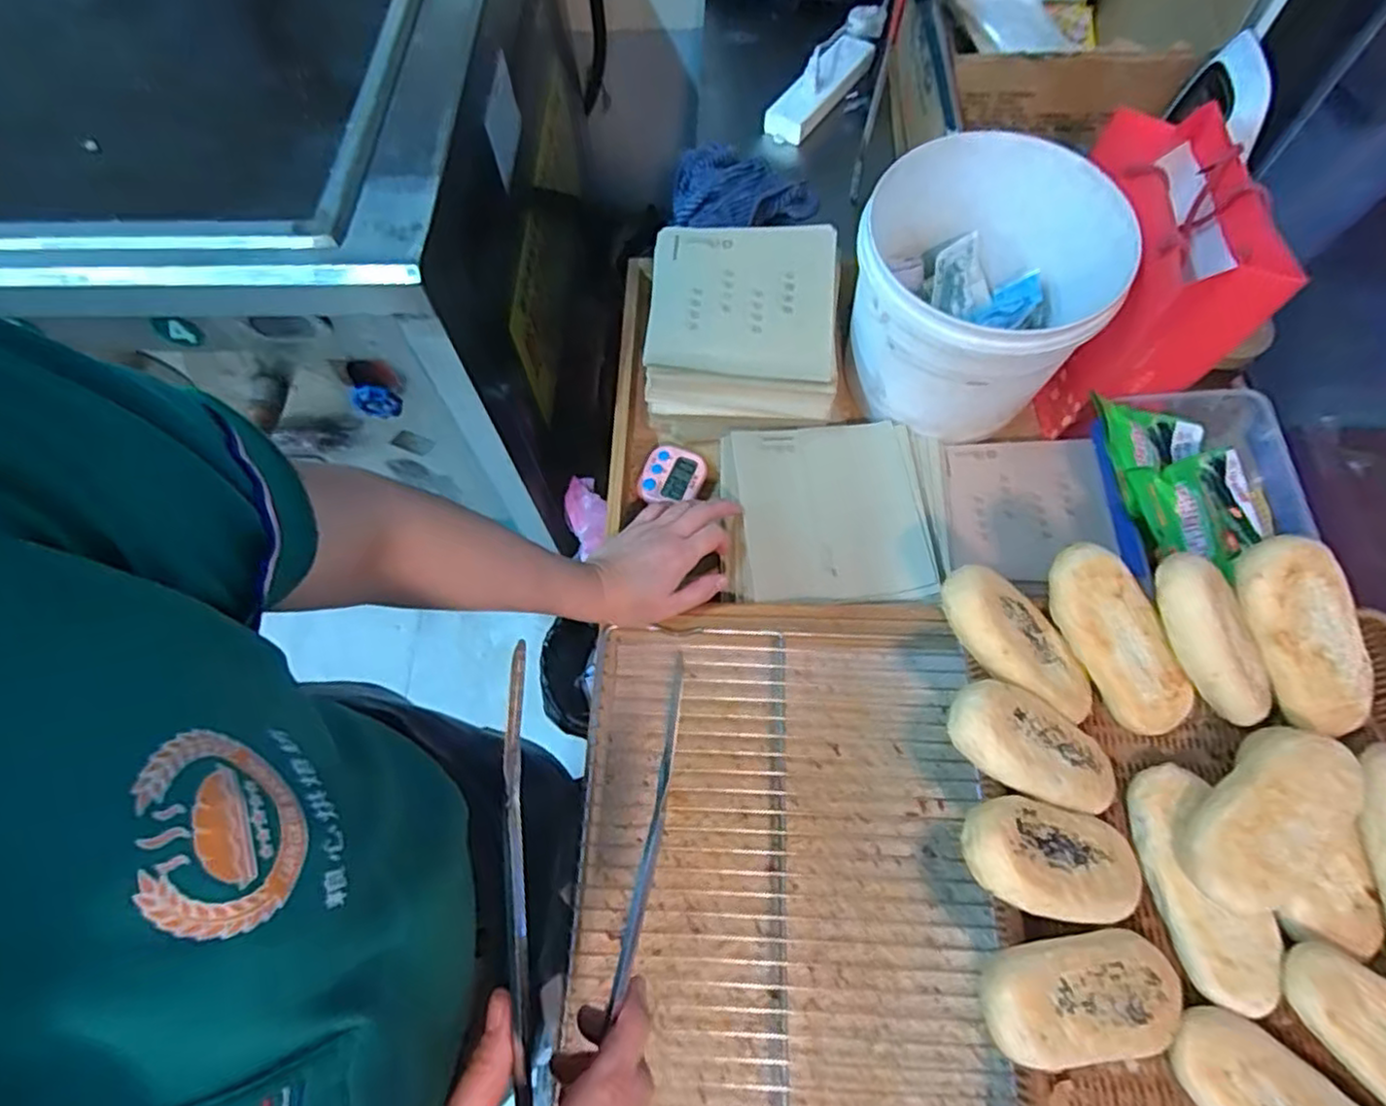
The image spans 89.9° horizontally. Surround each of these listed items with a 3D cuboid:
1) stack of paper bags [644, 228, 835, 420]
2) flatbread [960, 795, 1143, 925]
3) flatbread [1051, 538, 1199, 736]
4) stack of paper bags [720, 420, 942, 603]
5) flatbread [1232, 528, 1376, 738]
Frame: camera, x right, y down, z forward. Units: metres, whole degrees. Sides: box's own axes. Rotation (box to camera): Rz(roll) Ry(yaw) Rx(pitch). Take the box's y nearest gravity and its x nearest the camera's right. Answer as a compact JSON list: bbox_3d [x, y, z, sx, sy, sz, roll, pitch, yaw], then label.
[{"bbox_3d":[0.046,-0.230,0.685,0.182,0.063,0.190,2,66,3],"label":"stack of paper bags"},{"bbox_3d":[0.237,0.199,0.449,0.132,0.025,0.066,18,65,-18],"label":"flatbread"},{"bbox_3d":[0.312,0.065,0.508,0.057,0.024,0.149,-33,95,-12],"label":"flatbread"},{"bbox_3d":[0.121,-0.038,0.643,0.176,0.031,0.180,-3,66,1],"label":"stack of paper bags"},{"bbox_3d":[0.442,0.062,0.498,0.063,0.031,0.148,-28,98,-10],"label":"flatbread"}]

